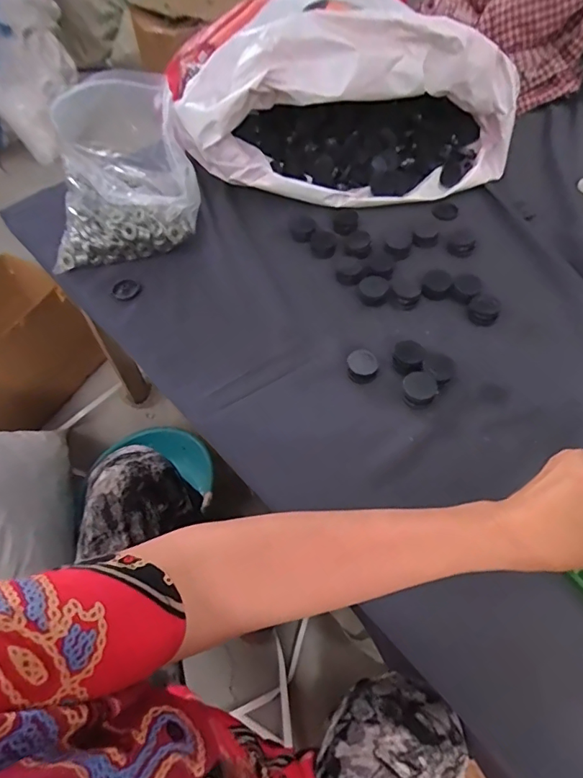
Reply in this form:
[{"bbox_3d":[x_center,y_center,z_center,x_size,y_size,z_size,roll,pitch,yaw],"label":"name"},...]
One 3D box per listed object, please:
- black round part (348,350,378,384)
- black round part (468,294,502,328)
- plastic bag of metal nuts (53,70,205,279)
[{"bbox_3d":[0.075,-0.024,0.513,0.030,0.018,0.030,0,55,0],"label":"black round part"},{"bbox_3d":[0.226,-0.091,0.562,0.033,0.015,0.038,11,56,8],"label":"black round part"},{"bbox_3d":[-0.228,-0.296,0.630,0.191,0.140,0.213,-10,56,-7],"label":"plastic bag of metal nuts"}]

